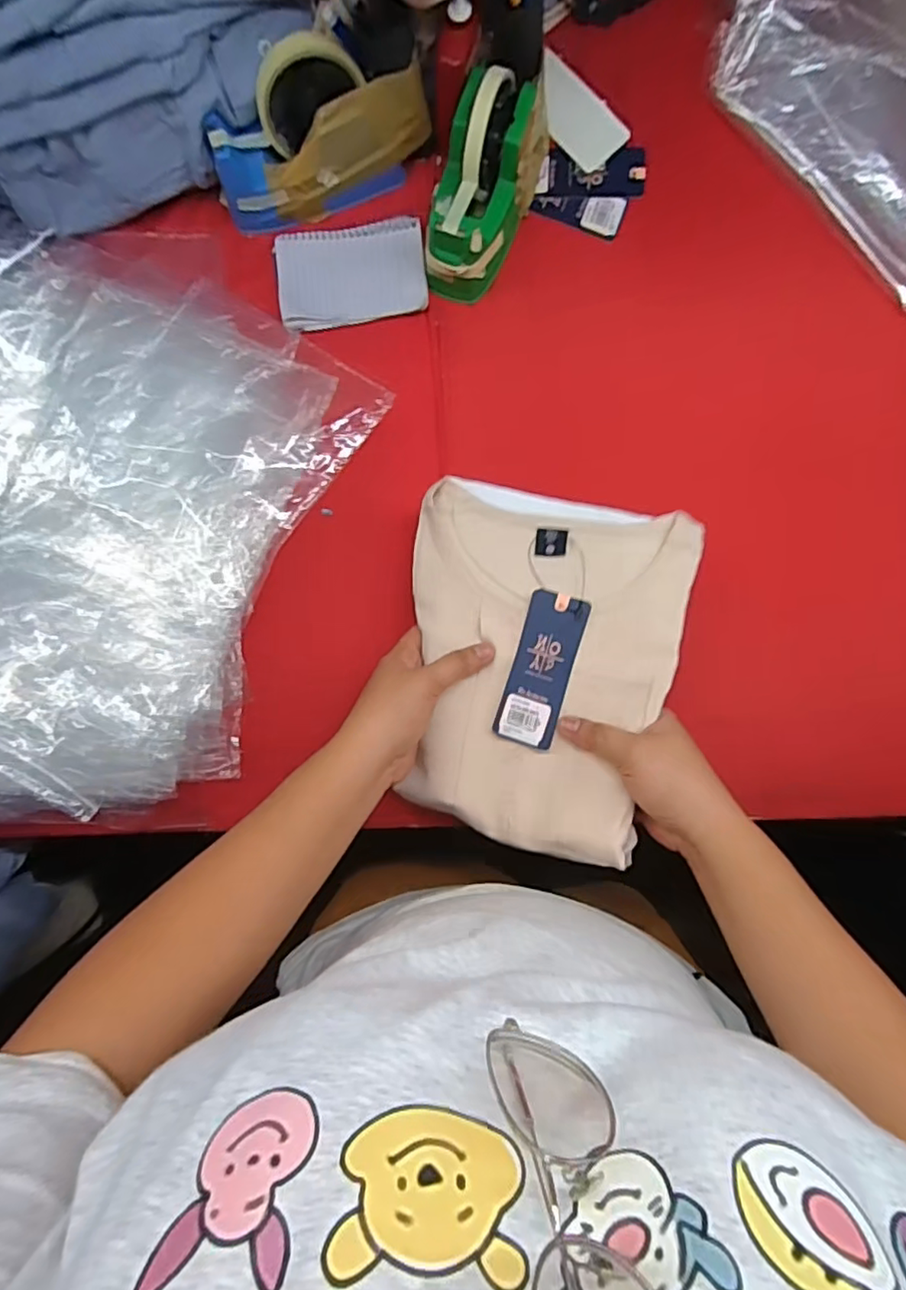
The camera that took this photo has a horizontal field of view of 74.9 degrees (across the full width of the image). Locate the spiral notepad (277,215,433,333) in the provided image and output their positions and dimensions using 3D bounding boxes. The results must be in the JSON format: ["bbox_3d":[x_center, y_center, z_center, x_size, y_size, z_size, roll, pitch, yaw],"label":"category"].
[{"bbox_3d":[-0.093,-0.339,0.540,0.132,0.008,0.091,-7,87,0],"label":"spiral notepad"}]

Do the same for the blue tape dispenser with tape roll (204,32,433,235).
[{"bbox_3d":[-0.112,-0.427,0.497,0.187,0.094,0.058,-14,87,-1],"label":"blue tape dispenser with tape roll"}]

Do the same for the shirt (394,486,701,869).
[{"bbox_3d":[0.060,0.016,0.465,0.211,0.056,0.274,10,87,1],"label":"shirt"}]

